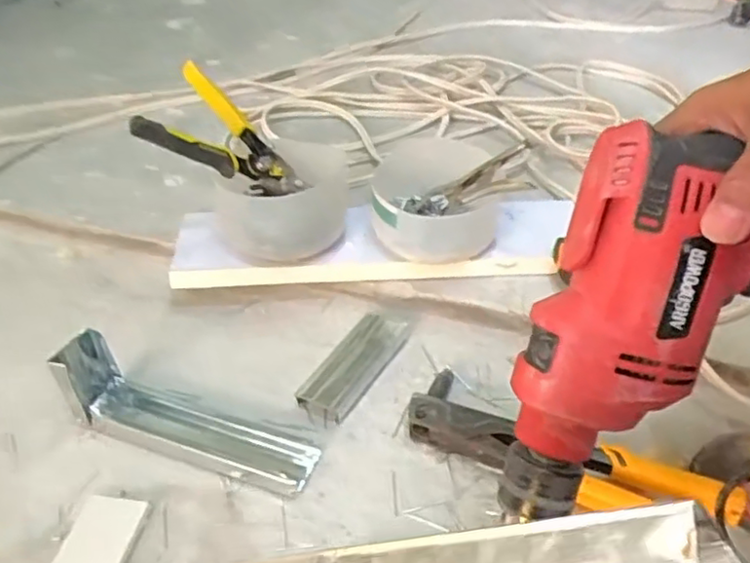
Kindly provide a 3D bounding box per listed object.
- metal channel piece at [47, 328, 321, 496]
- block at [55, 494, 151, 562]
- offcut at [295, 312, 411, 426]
[{"bbox_3d":[-0.172,0.116,0.583,0.244,0.083,0.065,14,45,14],"label":"metal channel piece"},{"bbox_3d":[-0.223,0.217,0.512,0.050,0.012,0.098,7,39,8],"label":"block"},{"bbox_3d":[-0.019,0.084,0.662,0.051,0.024,0.142,22,43,25],"label":"offcut"}]

